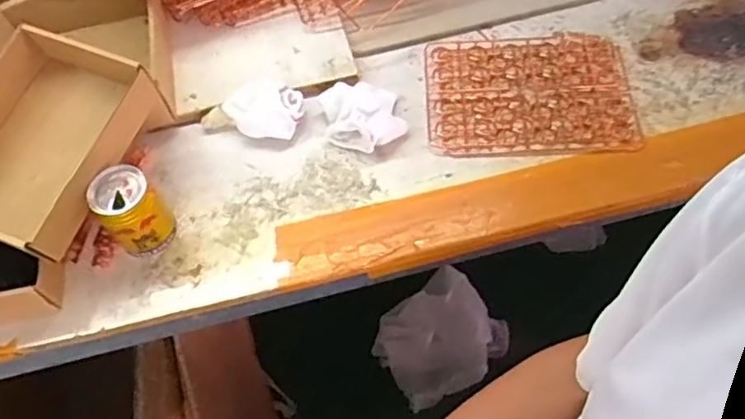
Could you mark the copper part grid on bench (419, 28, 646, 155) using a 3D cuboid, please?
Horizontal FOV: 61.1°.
[{"bbox_3d":[0.189,-0.145,0.776,0.240,0.007,0.184,-2,63,4],"label":"copper part grid on bench"}]

